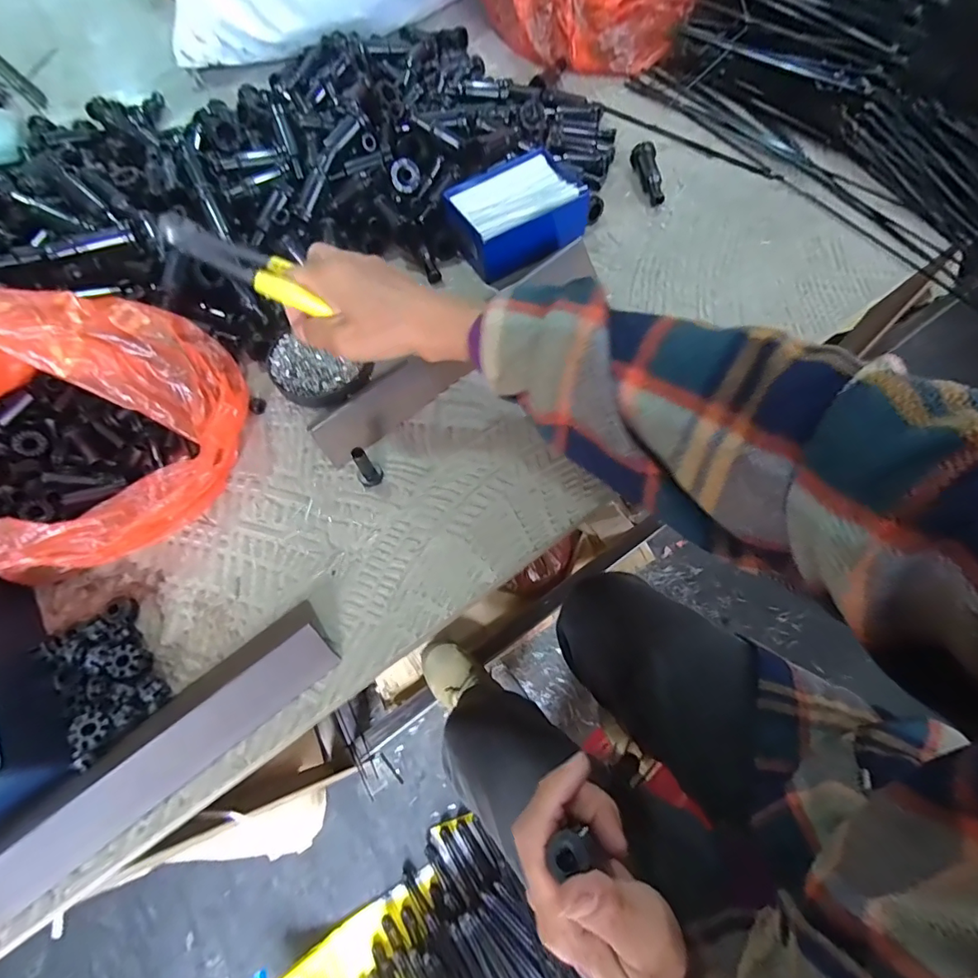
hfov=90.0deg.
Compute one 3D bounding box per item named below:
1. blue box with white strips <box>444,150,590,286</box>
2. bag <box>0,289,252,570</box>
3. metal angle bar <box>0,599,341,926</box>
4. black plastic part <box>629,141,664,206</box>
[{"bbox_3d":[0.025,-0.247,0.443,0.110,0.044,0.082,-28,67,-10],"label":"blue box with white strips"},{"bbox_3d":[-0.294,-0.039,0.318,0.231,0.133,0.173,-12,65,-3],"label":"bag"},{"bbox_3d":[-0.206,0.160,0.290,0.240,0.026,0.049,-37,69,-13],"label":"metal angle bar"},{"bbox_3d":[0.156,-0.308,0.476,0.020,0.019,0.068,-8,65,-1],"label":"black plastic part"}]

